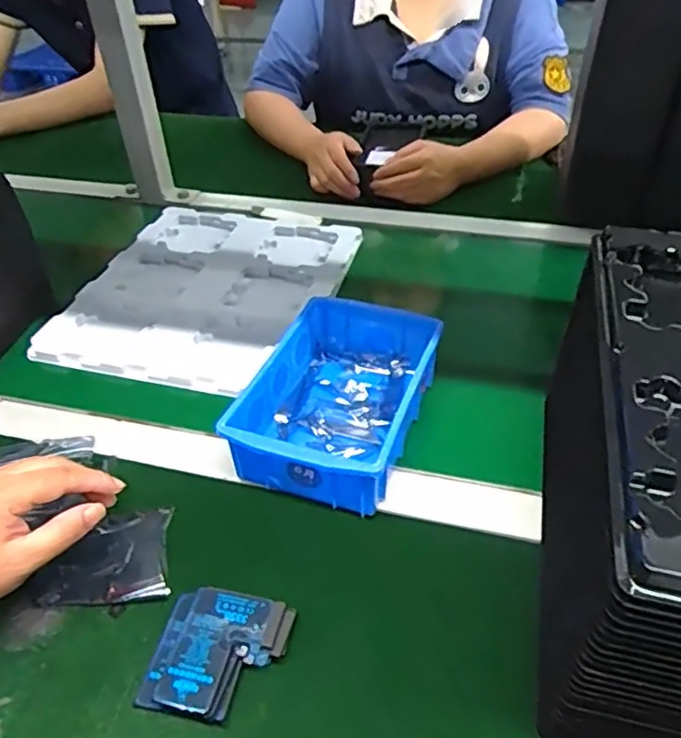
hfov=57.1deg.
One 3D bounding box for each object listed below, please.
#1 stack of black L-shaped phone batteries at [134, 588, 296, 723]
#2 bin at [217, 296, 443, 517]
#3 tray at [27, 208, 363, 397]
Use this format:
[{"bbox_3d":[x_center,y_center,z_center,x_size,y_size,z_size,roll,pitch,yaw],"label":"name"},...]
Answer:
[{"bbox_3d":[-0.079,0.181,0.398,0.083,0.020,0.074,6,42,10],"label":"stack of black L-shaped phone batteries"},{"bbox_3d":[0.001,0.023,0.541,0.130,0.061,0.198,13,43,18],"label":"bin"},{"bbox_3d":[-0.148,-0.098,0.728,0.272,0.015,0.319,9,42,14],"label":"tray"}]

